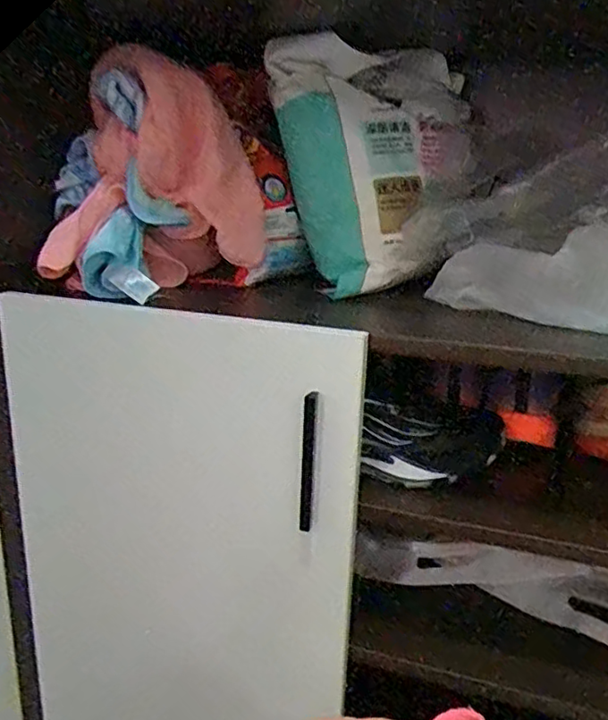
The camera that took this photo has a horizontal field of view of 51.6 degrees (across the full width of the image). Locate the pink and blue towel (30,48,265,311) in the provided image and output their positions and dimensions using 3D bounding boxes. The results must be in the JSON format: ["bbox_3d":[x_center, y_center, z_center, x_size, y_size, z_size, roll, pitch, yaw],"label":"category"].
[{"bbox_3d":[-0.199,-0.212,0.758,0.207,0.249,0.232,15,20,37],"label":"pink and blue towel"}]

